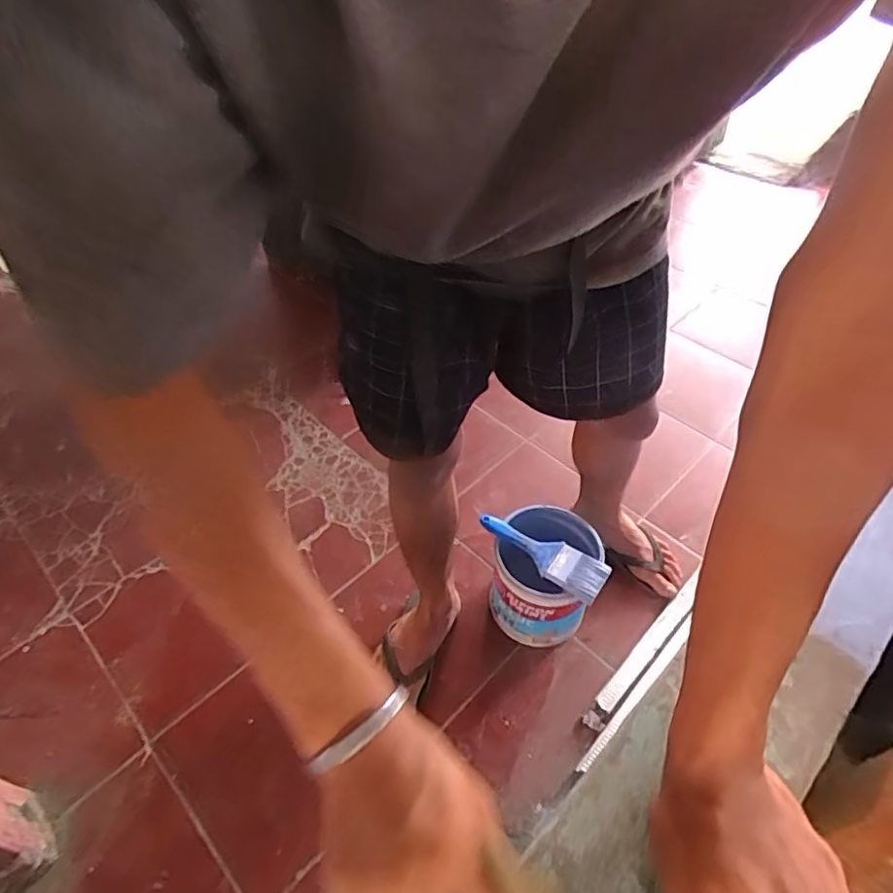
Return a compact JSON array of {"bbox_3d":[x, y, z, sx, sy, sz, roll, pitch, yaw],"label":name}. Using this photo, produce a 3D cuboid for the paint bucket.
[{"bbox_3d":[0.170,0.230,1.035,0.171,0.193,0.183,1,47,-1],"label":"paint bucket"}]

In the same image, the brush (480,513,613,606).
[{"bbox_3d":[0.150,0.178,0.950,0.219,0.025,0.071,23,51,18],"label":"brush"}]

